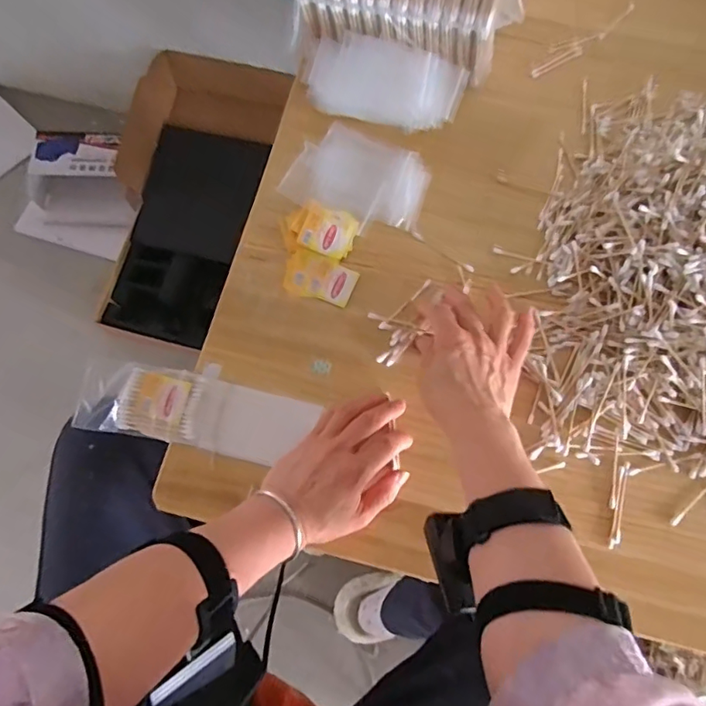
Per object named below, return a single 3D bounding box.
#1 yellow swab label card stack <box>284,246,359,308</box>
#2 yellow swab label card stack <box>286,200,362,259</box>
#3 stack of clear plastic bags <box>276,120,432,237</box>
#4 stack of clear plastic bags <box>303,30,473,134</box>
[{"bbox_3d":[-0.034,-0.078,0.533,0.073,0.005,0.048,22,73,5],"label":"yellow swab label card stack"},{"bbox_3d":[-0.034,-0.132,0.545,0.073,0.008,0.053,20,73,4],"label":"yellow swab label card stack"},{"bbox_3d":[0.008,-0.195,0.574,0.149,0.016,0.107,24,73,5],"label":"stack of clear plastic bags"},{"bbox_3d":[0.037,-0.299,0.575,0.171,0.058,0.079,11,73,1],"label":"stack of clear plastic bags"}]

